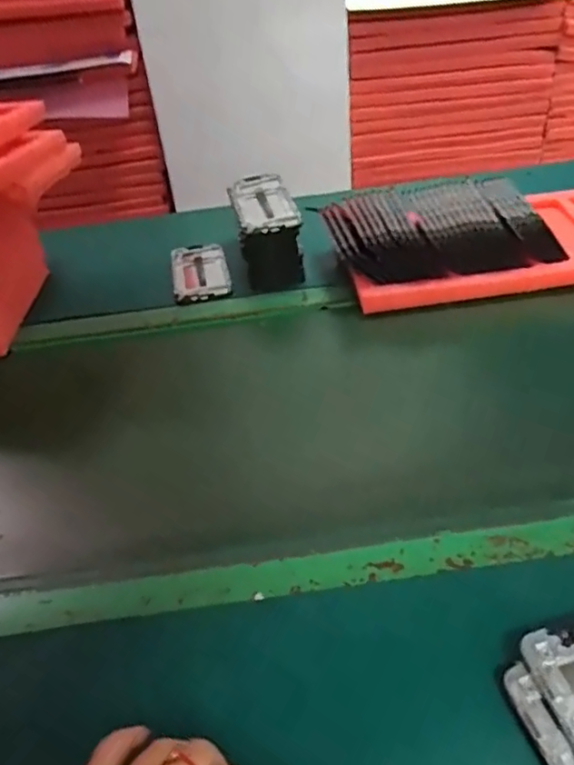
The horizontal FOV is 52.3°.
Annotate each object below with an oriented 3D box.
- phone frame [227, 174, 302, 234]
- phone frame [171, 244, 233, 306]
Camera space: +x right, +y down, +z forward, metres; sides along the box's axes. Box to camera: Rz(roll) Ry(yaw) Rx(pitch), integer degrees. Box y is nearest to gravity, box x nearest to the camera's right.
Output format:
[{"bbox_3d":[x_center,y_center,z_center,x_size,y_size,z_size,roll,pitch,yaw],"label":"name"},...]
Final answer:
[{"bbox_3d":[-0.033,-0.239,0.778,0.075,0.013,0.151,-13,44,-4],"label":"phone frame"},{"bbox_3d":[-0.120,-0.155,0.812,0.077,0.022,0.159,-6,39,-8],"label":"phone frame"}]

